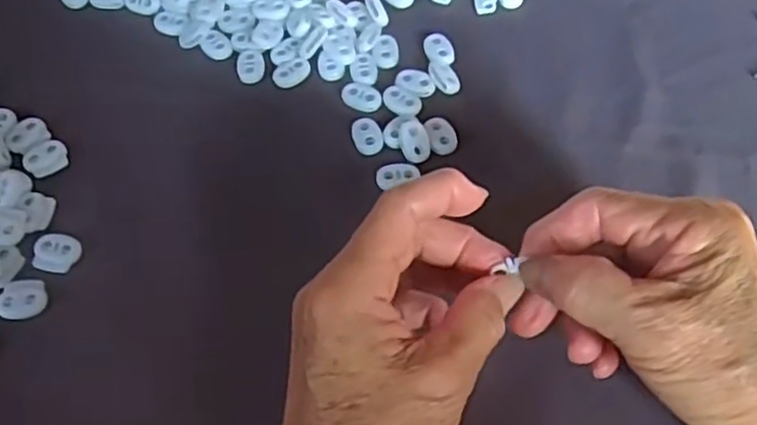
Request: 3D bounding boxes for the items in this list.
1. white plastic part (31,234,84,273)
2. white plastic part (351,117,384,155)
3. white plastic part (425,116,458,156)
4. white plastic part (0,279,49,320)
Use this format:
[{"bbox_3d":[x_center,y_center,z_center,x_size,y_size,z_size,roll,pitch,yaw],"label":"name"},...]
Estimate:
[{"bbox_3d":[-0.157,0.020,0.341,0.021,0.005,0.020,10,60,7],"label":"white plastic part"},{"bbox_3d":[-0.006,-0.042,0.372,0.015,0.004,0.022,-11,60,-5],"label":"white plastic part"},{"bbox_3d":[0.033,-0.042,0.372,0.015,0.004,0.022,-16,61,-8],"label":"white plastic part"},{"bbox_3d":[-0.168,0.040,0.329,0.022,0.004,0.020,-6,60,-3],"label":"white plastic part"}]

